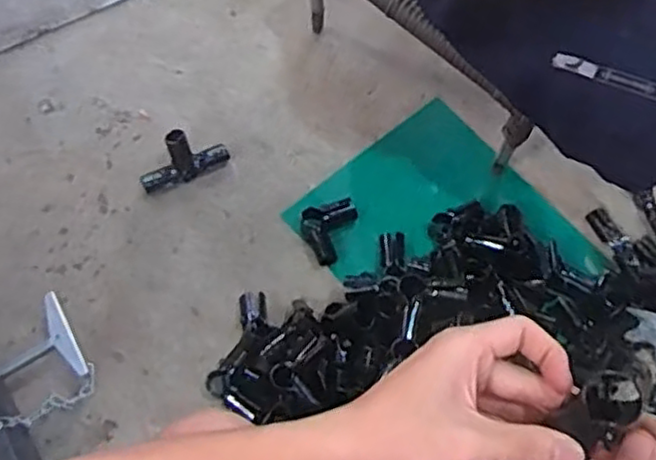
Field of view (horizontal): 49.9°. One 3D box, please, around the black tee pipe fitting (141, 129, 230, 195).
[{"bbox_3d":[-0.210,-0.101,1.009,0.131,0.064,0.051,-31,73,-14],"label":"black tee pipe fitting"}]

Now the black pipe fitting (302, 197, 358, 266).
[{"bbox_3d":[-0.004,-0.004,0.997,0.071,0.030,0.105,26,69,8],"label":"black pipe fitting"}]

